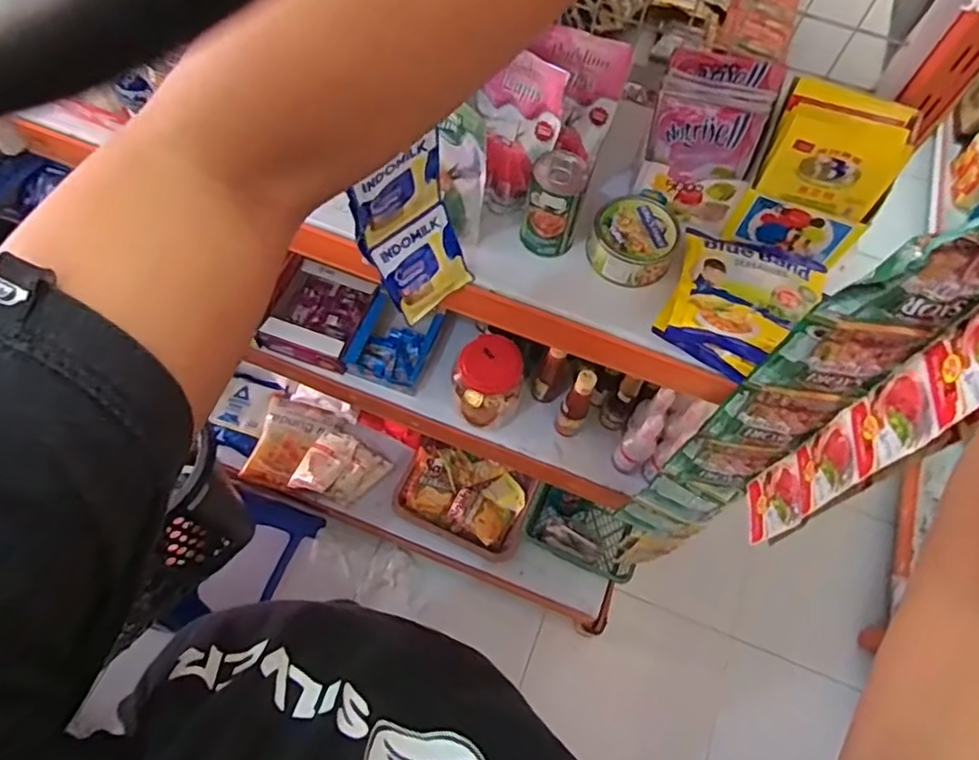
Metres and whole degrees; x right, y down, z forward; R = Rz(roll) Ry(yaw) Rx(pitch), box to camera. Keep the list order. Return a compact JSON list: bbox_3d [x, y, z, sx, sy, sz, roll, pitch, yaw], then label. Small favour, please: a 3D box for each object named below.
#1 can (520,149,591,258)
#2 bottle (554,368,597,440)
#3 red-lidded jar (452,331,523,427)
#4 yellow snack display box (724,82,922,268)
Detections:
[{"bbox_3d":[0.060,-0.157,0.561,0.048,0.079,0.052,1,65,-3],"label":"can"},{"bbox_3d":[0.122,0.036,0.855,0.038,0.153,0.035,28,66,9],"label":"bottle"},{"bbox_3d":[-0.003,0.001,0.876,0.092,0.109,0.094,1,65,-3],"label":"red-lidded jar"},{"bbox_3d":[0.299,-0.185,0.560,0.108,0.114,0.088,22,66,7],"label":"yellow snack display box"}]

